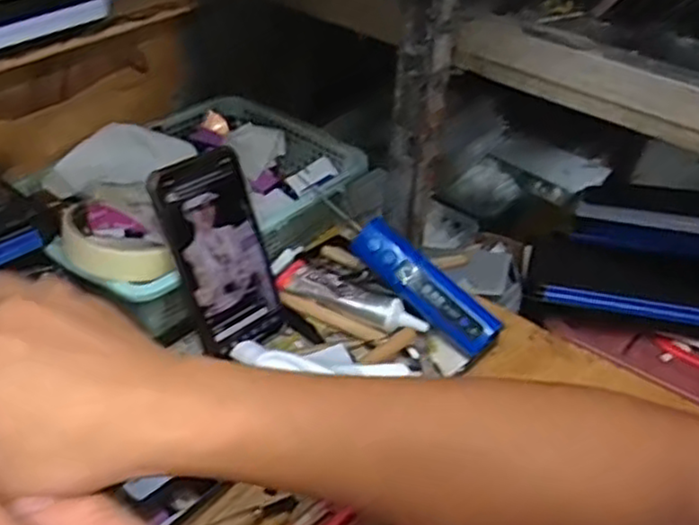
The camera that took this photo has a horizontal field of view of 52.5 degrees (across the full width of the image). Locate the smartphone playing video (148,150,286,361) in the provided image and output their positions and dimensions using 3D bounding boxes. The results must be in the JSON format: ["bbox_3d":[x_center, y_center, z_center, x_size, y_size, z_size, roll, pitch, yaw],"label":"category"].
[{"bbox_3d":[-0.093,-0.006,0.513,0.007,0.143,0.073,5,27,46],"label":"smartphone playing video"}]

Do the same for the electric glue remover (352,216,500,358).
[{"bbox_3d":[0.060,0.017,0.555,0.130,0.026,0.030,42,50,14],"label":"electric glue remover"}]

